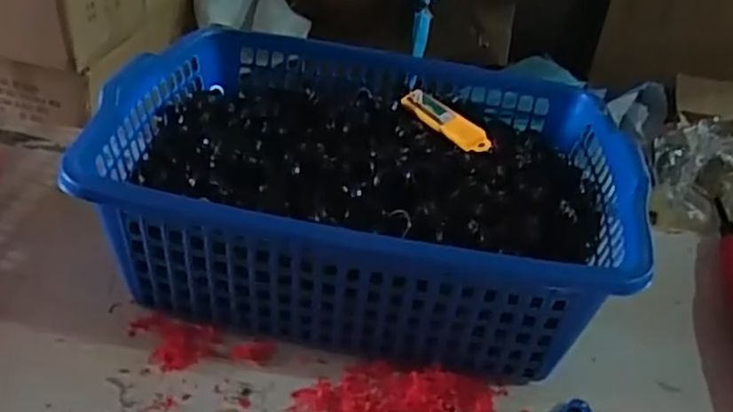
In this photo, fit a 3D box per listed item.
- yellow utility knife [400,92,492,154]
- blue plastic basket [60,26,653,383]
[{"bbox_3d":[0.077,-0.085,0.683,0.031,0.014,0.127,-13,37,-25],"label":"yellow utility knife"},{"bbox_3d":[0.004,-0.017,0.712,0.468,0.181,0.352,8,33,4],"label":"blue plastic basket"}]

